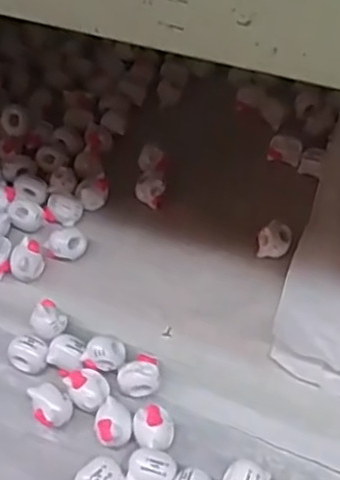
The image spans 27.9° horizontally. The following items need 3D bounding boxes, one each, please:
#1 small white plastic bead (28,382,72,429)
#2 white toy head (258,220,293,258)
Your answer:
[{"bbox_3d":[-0.069,0.096,0.394,0.021,0.016,0.024,-23,51,-21],"label":"small white plastic bead"},{"bbox_3d":[0.070,0.000,0.458,0.021,0.017,0.019,10,47,9],"label":"white toy head"}]

